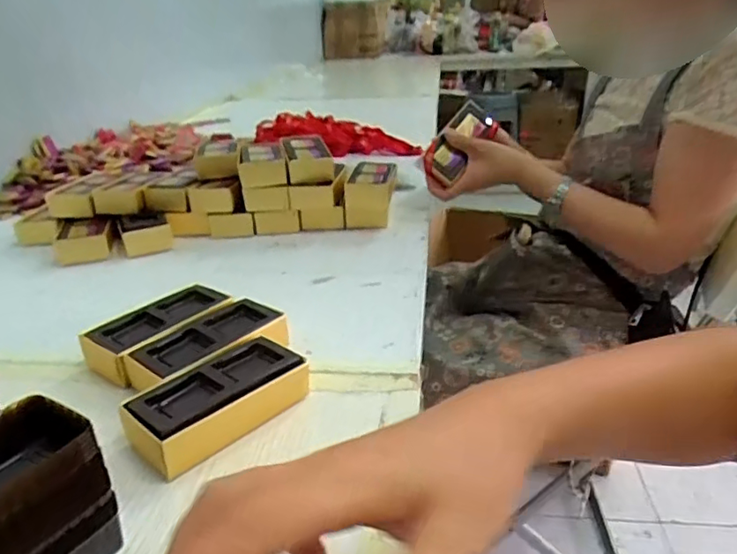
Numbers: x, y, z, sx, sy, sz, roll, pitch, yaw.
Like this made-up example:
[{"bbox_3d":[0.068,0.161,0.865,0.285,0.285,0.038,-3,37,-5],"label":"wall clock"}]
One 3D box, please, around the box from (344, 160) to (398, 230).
[{"bbox_3d":[0.003,-0.110,0.790,0.063,0.071,0.099,0,25,5],"label":"box"}]

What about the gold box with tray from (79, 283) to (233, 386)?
[{"bbox_3d":[-0.179,0.046,0.498,0.061,0.035,0.121,17,31,36],"label":"gold box with tray"}]

